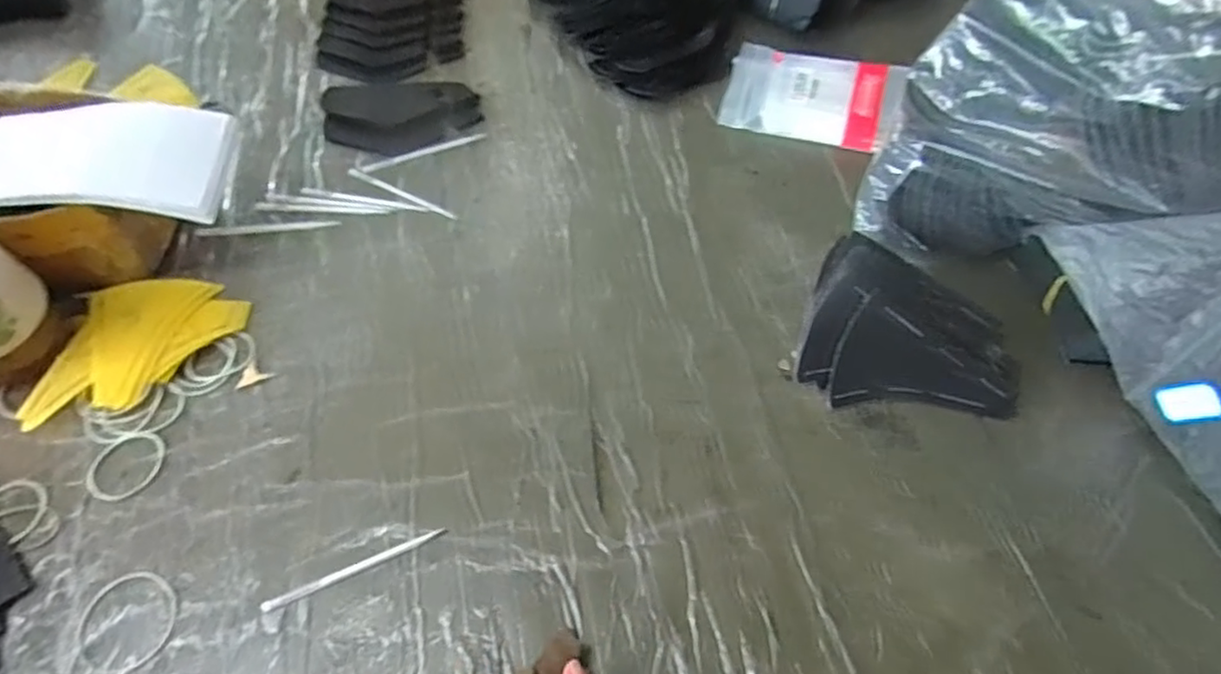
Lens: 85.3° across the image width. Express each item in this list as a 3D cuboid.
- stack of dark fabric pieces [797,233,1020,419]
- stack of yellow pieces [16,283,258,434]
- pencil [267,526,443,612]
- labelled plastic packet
[{"bbox_3d":[0.213,0.003,0.468,0.153,0.048,0.113,27,62,17],"label":"stack of dark fabric pieces"},{"bbox_3d":[-0.352,0.008,0.482,0.095,0.019,0.144,29,60,15],"label":"stack of yellow pieces"},{"bbox_3d":[-0.154,0.140,0.403,0.110,0.004,0.006,-20,60,-15],"label":"pencil"},{"bbox_3d":[0.190,-0.224,0.622,0.157,0.029,0.099,19,58,10],"label":"labelled plastic packet"}]

